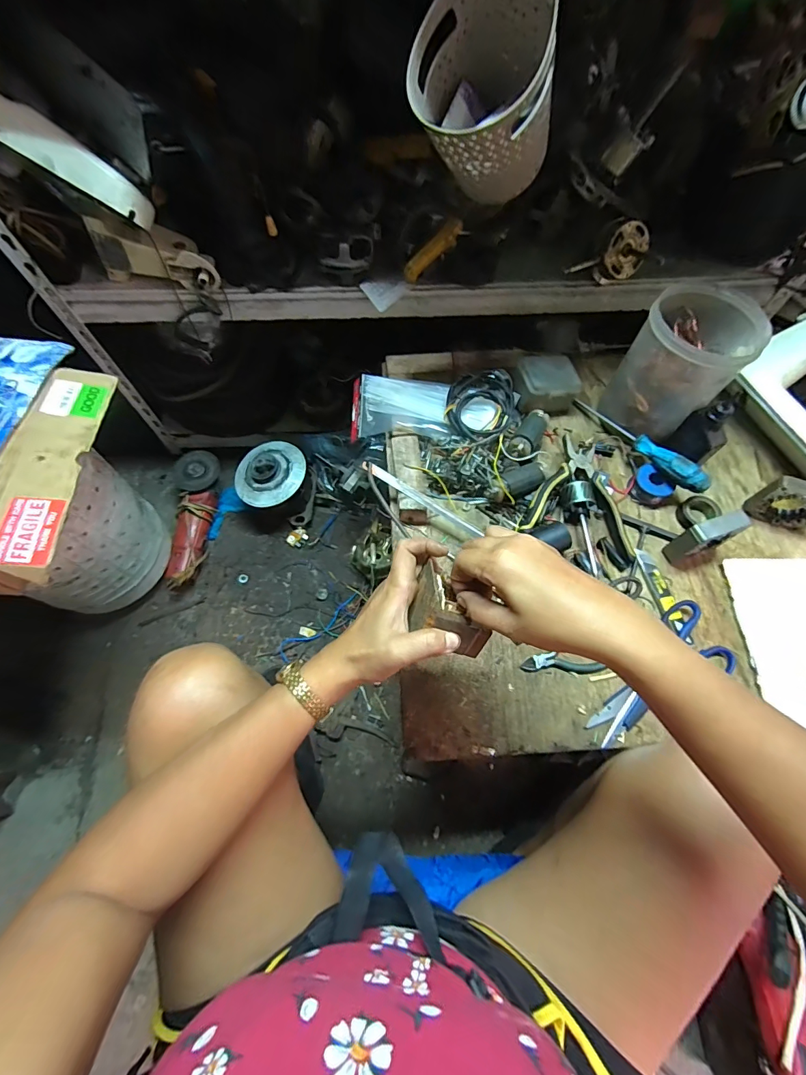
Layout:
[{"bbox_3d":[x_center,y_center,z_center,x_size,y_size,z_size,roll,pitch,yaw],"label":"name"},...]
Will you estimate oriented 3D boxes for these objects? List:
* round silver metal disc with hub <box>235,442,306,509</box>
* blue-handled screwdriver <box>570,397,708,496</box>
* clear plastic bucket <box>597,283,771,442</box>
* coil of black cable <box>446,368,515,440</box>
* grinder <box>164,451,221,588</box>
[{"bbox_3d":[-0.281,-0.140,0.874,0.146,0.040,0.147,0,66,1],"label":"round silver metal disc with hub"},{"bbox_3d":[0.346,-0.141,0.625,0.025,0.029,0.229,-26,52,-10],"label":"blue-handled screwdriver"},{"bbox_3d":[0.386,-0.236,0.597,0.134,0.160,0.125,0,66,1],"label":"clear plastic bucket"},{"bbox_3d":[0.112,-0.189,0.617,0.095,0.032,0.120,2,66,2],"label":"coil of black cable"},{"bbox_3d":[-0.454,-0.037,0.910,0.091,0.082,0.299,-2,66,0],"label":"grinder"}]

